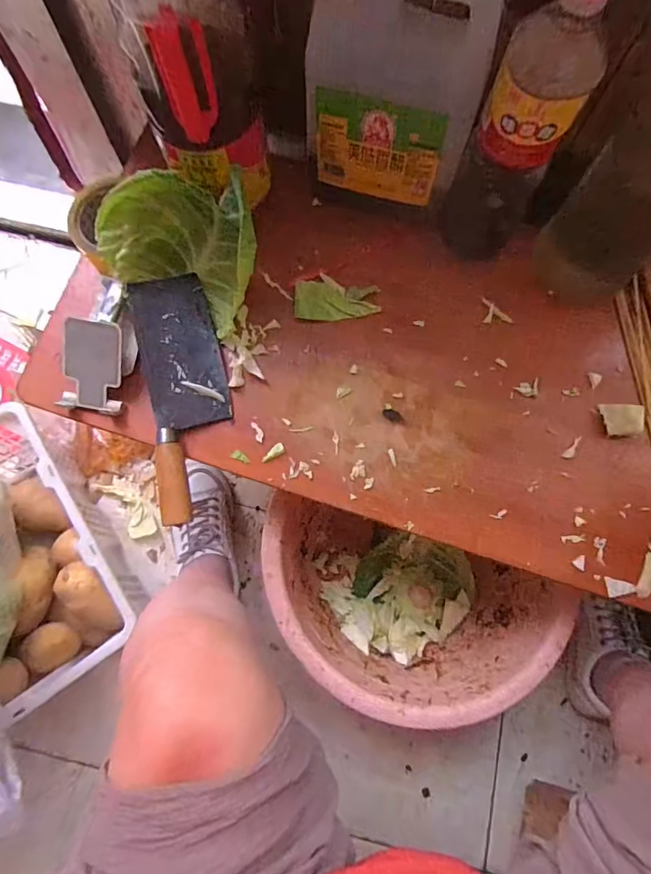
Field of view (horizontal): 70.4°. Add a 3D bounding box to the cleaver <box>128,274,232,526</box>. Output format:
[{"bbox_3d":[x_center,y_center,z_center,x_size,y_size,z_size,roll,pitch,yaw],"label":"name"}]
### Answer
[{"bbox_3d":[-0.149,-0.048,0.496,0.083,0.024,0.263,-11,76,-5],"label":"cleaver"}]

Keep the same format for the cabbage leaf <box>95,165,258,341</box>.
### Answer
[{"bbox_3d":[-0.151,-0.207,0.488,0.146,0.085,0.114,23,76,4],"label":"cabbage leaf"}]

